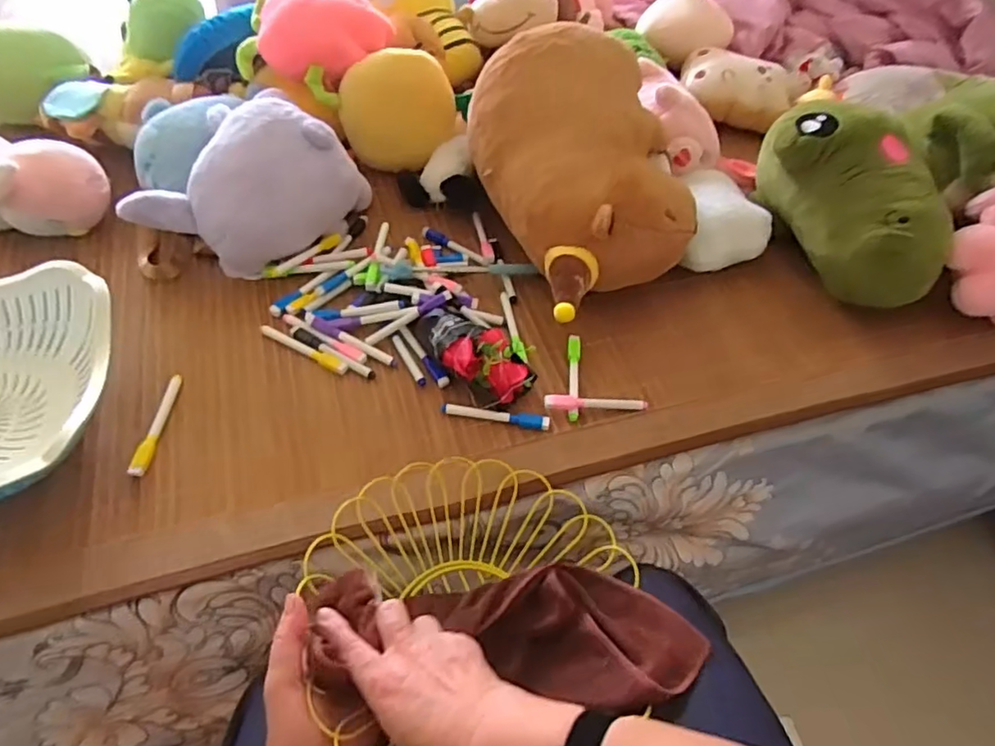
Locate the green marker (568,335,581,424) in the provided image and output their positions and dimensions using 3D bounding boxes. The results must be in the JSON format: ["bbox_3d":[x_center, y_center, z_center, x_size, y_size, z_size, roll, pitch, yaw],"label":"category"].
[{"bbox_3d":[0.086,0.002,0.672,0.014,0.009,0.114,5,53,-1],"label":"green marker"}]

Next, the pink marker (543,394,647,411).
[{"bbox_3d":[0.105,0.031,0.642,0.112,0.017,0.018,-1,54,-6],"label":"pink marker"}]

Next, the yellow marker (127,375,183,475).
[{"bbox_3d":[-0.336,0.048,0.597,0.015,0.008,0.117,2,53,-4],"label":"yellow marker"}]

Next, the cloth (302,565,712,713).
[{"bbox_3d":[0.010,0.210,0.497,0.301,0.069,0.119,8,53,-4],"label":"cloth"}]

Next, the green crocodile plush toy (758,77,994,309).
[{"bbox_3d":[0.571,-0.283,0.793,0.403,0.173,0.273,-21,58,-19],"label":"green crocodile plush toy"}]

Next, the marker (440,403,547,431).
[{"bbox_3d":[-0.001,0.044,0.636,0.112,0.011,0.013,10,53,3],"label":"marker"}]

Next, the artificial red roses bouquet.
[{"bbox_3d":[-0.029,-0.023,0.658,0.078,0.052,0.142,-35,64,-26],"label":"artificial red roses bouquet"}]

